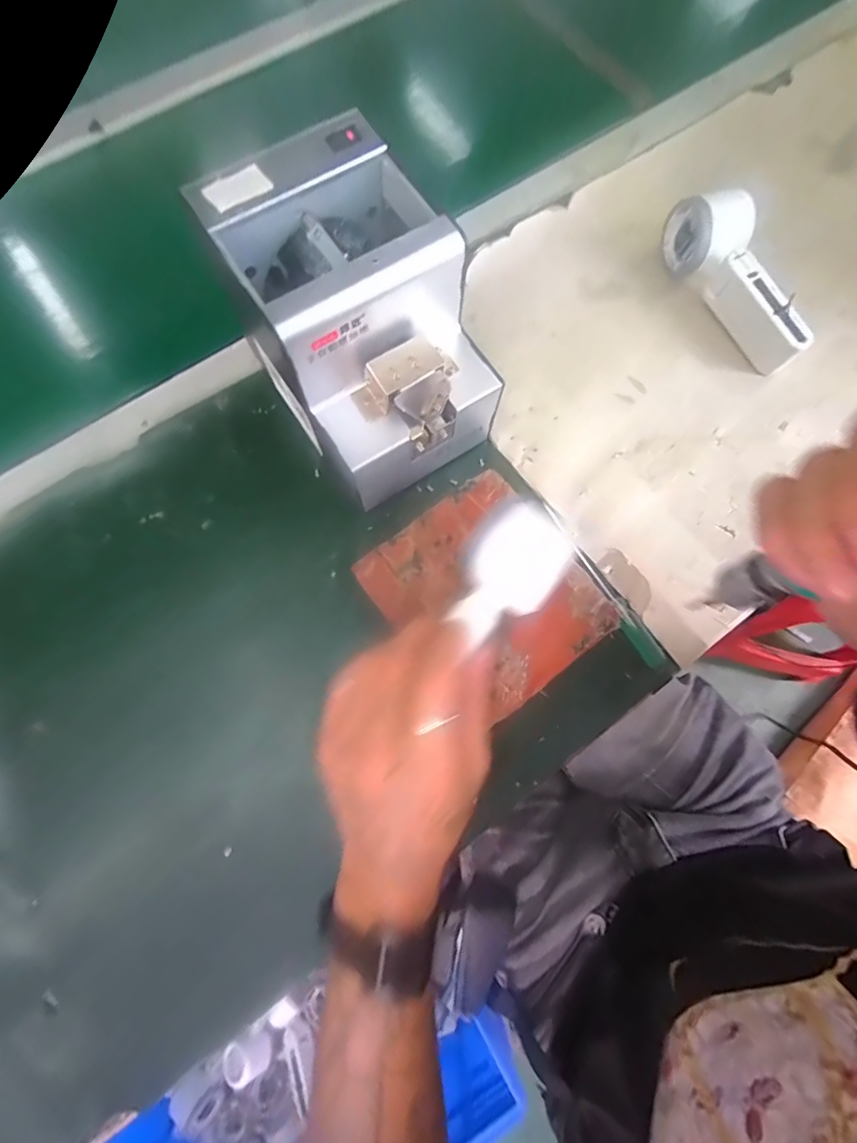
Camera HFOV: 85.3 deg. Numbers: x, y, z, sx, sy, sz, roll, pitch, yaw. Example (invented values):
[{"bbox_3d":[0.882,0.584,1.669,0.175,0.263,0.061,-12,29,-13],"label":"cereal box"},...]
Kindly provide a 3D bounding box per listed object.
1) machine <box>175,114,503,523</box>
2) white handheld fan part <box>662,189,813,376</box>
[{"bbox_3d":[-0.042,-0.161,0.328,0.117,0.145,0.170,-32,79,-8],"label":"machine"},{"bbox_3d":[0.278,-0.257,0.409,0.056,0.046,0.167,-28,79,-7],"label":"white handheld fan part"}]

